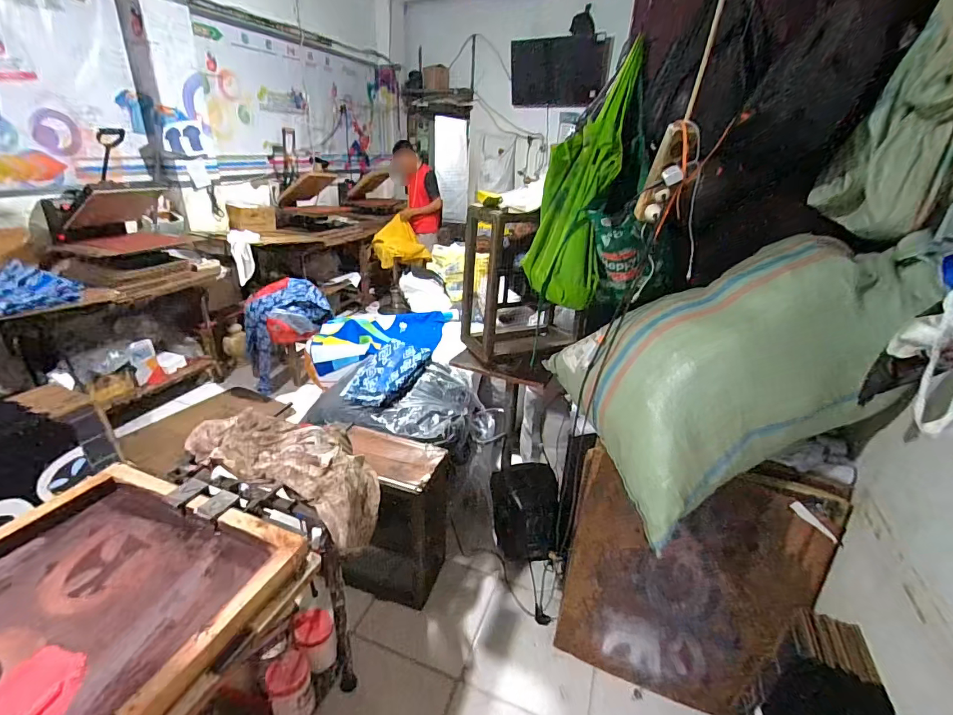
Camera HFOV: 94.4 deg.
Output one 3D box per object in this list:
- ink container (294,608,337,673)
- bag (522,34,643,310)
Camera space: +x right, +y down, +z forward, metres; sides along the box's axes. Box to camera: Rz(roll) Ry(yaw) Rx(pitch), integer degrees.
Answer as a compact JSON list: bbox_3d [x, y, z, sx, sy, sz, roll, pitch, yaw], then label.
[{"bbox_3d":[-0.448,0.798,1.236,0.103,0.129,0.117,-9,28,-25],"label":"ink container"},{"bbox_3d":[0.294,-0.471,1.269,0.140,0.655,0.256,12,5,-32],"label":"bag"}]

